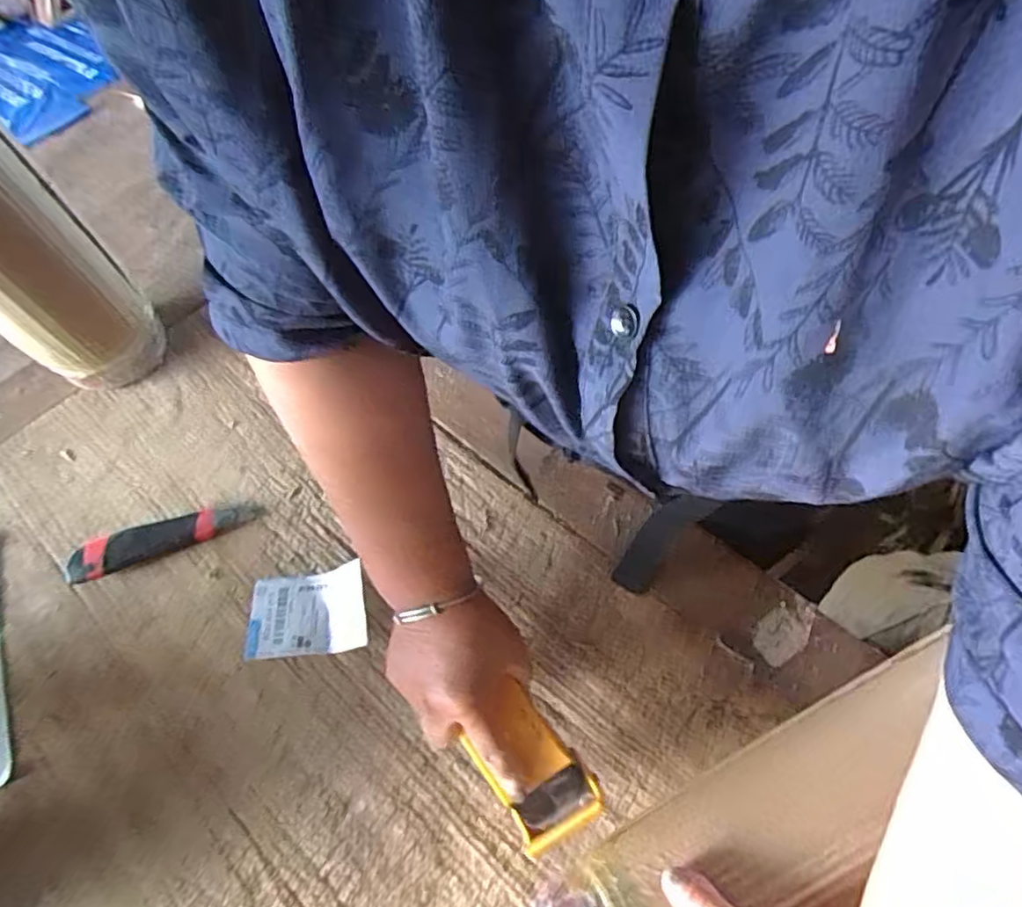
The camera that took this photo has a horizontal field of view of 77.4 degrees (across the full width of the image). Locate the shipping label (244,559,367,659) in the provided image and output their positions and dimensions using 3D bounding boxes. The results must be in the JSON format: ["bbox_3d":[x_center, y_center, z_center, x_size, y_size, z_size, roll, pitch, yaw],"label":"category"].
[{"bbox_3d":[-0.188,0.141,0.583,0.112,0.035,0.077,-5,59,-2],"label":"shipping label"}]

